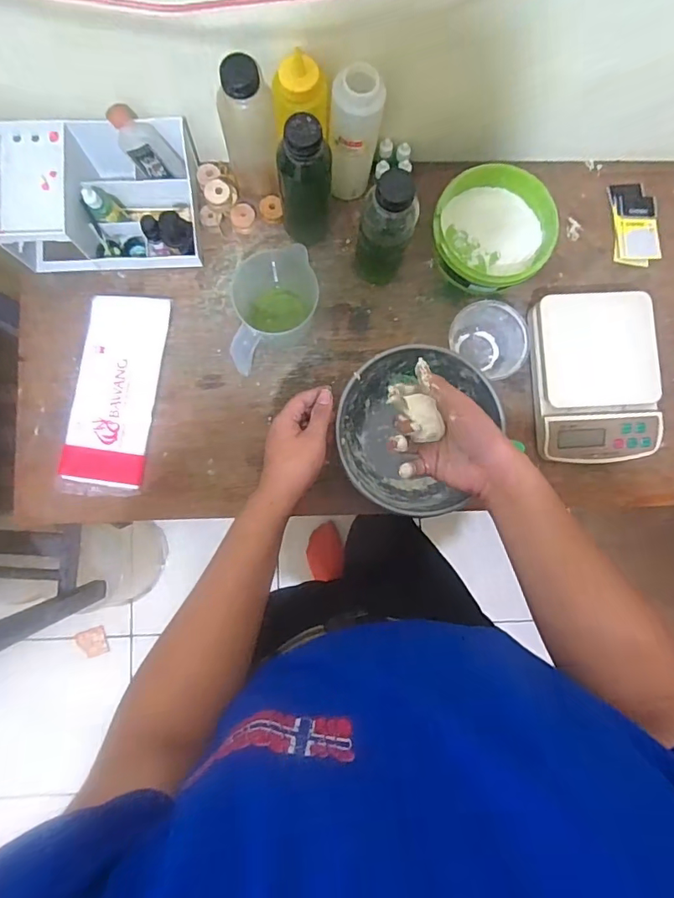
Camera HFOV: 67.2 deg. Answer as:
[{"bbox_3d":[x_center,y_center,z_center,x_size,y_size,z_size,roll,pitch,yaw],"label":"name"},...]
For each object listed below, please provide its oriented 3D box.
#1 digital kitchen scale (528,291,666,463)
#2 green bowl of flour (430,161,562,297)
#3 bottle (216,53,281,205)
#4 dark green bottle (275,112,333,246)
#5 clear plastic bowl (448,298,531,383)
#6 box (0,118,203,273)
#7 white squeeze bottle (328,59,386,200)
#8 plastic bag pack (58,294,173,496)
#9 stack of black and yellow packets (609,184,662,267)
[{"bbox_3d":[0.346,-0.093,0.676,0.158,0.048,0.219,-4,85,-2],"label":"digital kitchen scale"},{"bbox_3d":[0.208,-0.294,0.692,0.155,0.087,0.147,0,85,-2],"label":"green bowl of flour"},{"bbox_3d":[-0.105,-0.382,0.612,0.062,0.168,0.058,-9,85,-3],"label":"bottle"},{"bbox_3d":[-0.037,-0.313,0.615,0.061,0.187,0.050,3,85,-2],"label":"dark green bottle"},{"bbox_3d":[0.200,-0.144,0.684,0.104,0.058,0.088,40,85,2],"label":"clear plastic bowl"},{"bbox_3d":[-0.302,-0.325,0.654,0.233,0.097,0.157,-4,85,-2],"label":"box"},{"bbox_3d":[0.022,-0.379,0.620,0.058,0.166,0.054,8,85,-1],"label":"white squeeze bottle"},{"bbox_3d":[-0.297,-0.074,0.678,0.106,0.021,0.267,8,85,-1],"label":"plastic bag pack"},{"bbox_3d":[0.423,-0.320,0.717,0.062,0.007,0.120,-4,85,-2],"label":"stack of black and yellow packets"}]

